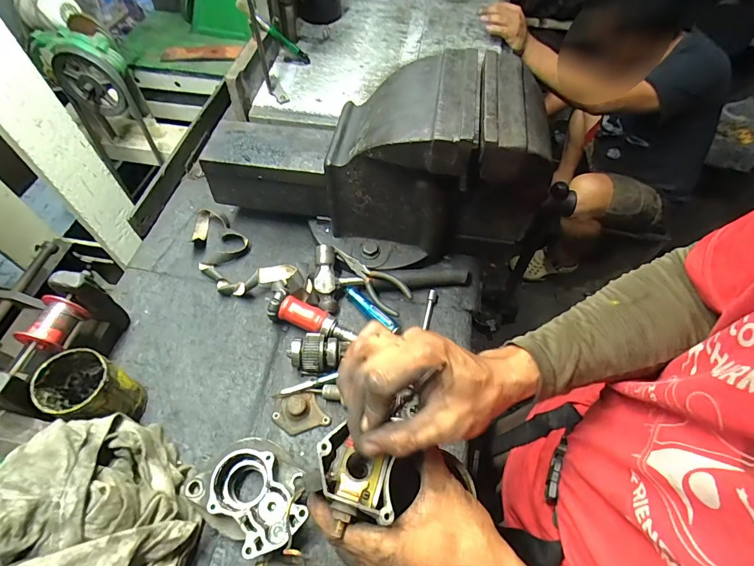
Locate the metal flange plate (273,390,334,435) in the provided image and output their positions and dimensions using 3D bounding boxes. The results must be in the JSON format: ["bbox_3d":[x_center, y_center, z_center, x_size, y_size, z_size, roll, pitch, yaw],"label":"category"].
[{"bbox_3d":[-0.103,0.171,0.527,0.074,0.024,0.052,-5,57,-5],"label":"metal flange plate"}]

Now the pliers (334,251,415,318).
[{"bbox_3d":[-0.009,-0.010,0.611,0.044,0.020,0.144,-36,64,-22],"label":"pliers"}]

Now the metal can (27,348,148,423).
[{"bbox_3d":[-0.346,0.134,0.480,0.081,0.113,0.069,13,57,7],"label":"metal can"}]

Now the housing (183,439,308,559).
[{"bbox_3d":[-0.142,0.242,0.453,0.132,0.058,0.099,33,62,19],"label":"housing"}]

